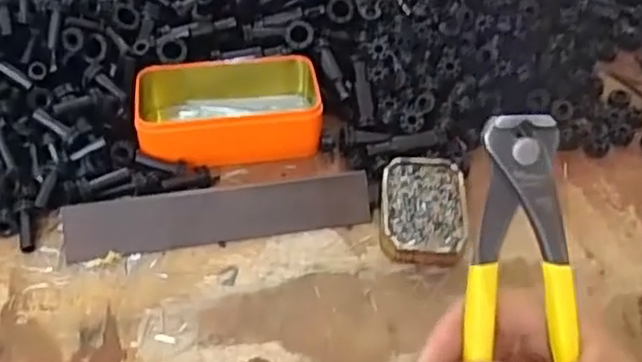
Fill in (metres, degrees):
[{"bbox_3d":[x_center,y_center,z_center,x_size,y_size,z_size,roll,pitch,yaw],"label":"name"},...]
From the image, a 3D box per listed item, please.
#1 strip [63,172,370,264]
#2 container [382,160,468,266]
[{"bbox_3d":[-0.071,0.024,0.488,0.213,0.007,0.041,-7,82,-10],"label":"strip"},{"bbox_3d":[0.075,0.023,0.499,0.062,0.019,0.092,5,46,1],"label":"container"}]

